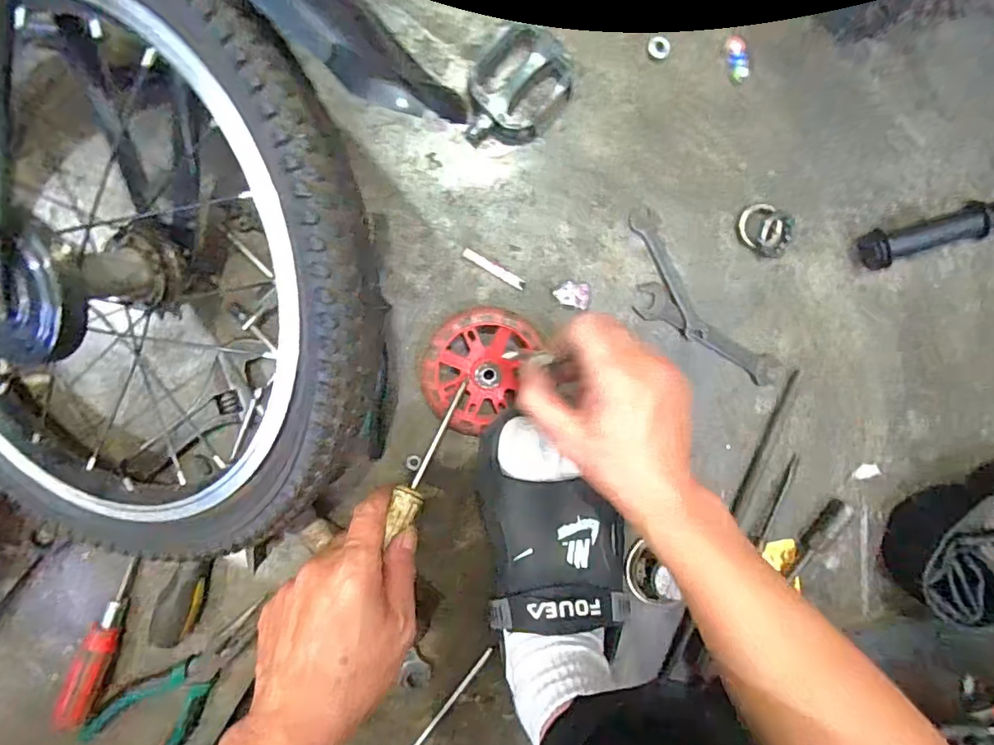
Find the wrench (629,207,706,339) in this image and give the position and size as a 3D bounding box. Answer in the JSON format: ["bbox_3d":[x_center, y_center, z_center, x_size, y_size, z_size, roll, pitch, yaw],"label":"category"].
[{"bbox_3d":[0.145,-0.082,0.441,0.022,0.009,0.118,-28,100,1],"label":"wrench"}]

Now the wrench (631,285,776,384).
[{"bbox_3d":[0.180,-0.032,0.453,0.141,0.011,0.029,28,96,-8],"label":"wrench"}]

